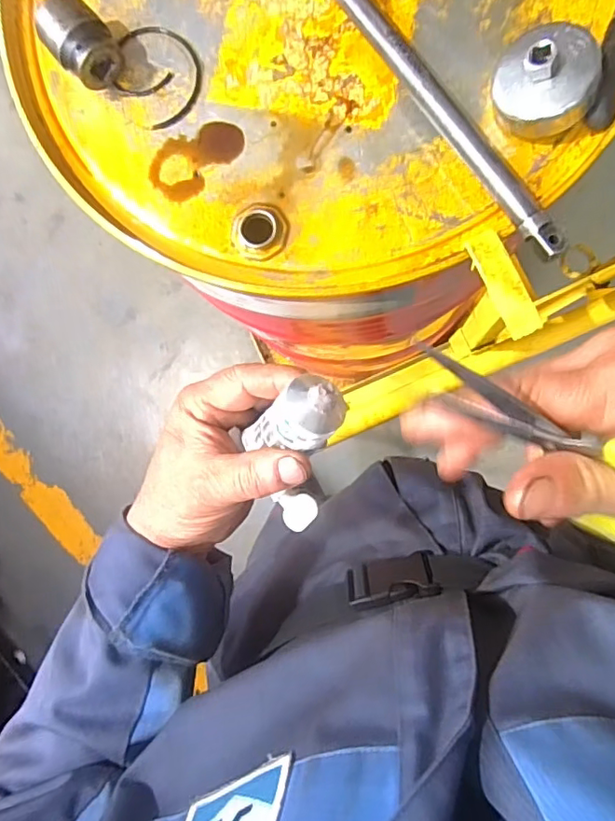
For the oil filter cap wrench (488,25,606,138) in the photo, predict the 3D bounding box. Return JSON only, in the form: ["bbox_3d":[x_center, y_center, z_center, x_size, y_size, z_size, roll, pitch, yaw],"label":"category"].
[{"bbox_3d":[0.183,-0.253,0.424,0.076,0.047,0.072,0,89,7],"label":"oil filter cap wrench"}]

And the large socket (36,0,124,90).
[{"bbox_3d":[-0.194,-0.316,0.472,0.048,0.039,0.062,-43,84,5],"label":"large socket"}]

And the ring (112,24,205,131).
[{"bbox_3d":[-0.133,-0.300,0.490,0.072,0.004,0.091,-42,88,5],"label":"ring"}]

